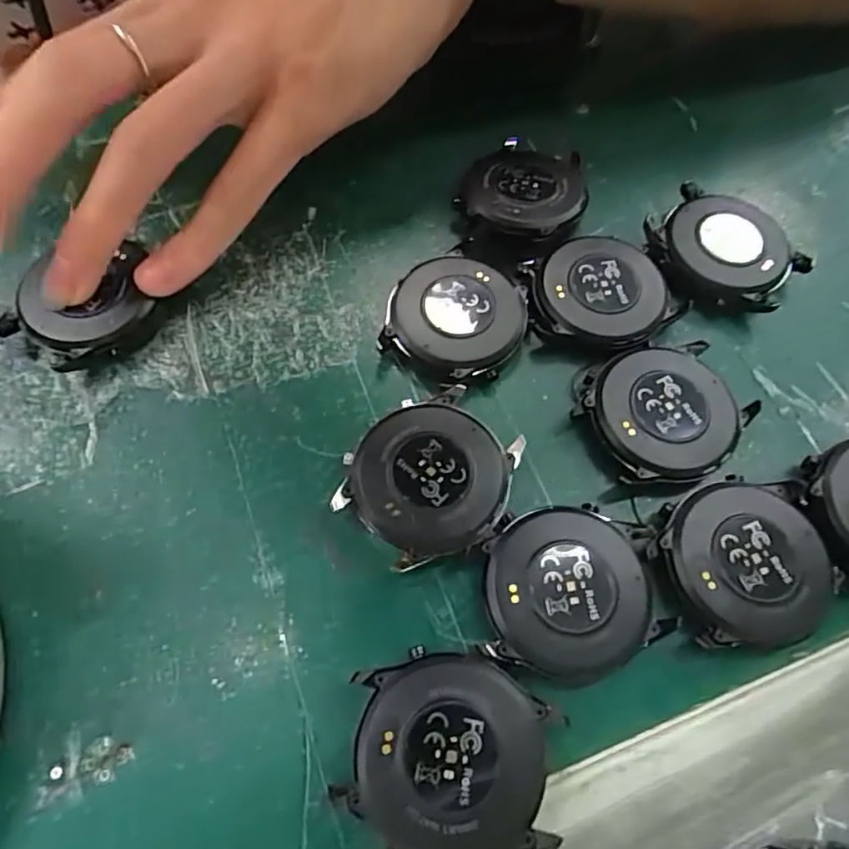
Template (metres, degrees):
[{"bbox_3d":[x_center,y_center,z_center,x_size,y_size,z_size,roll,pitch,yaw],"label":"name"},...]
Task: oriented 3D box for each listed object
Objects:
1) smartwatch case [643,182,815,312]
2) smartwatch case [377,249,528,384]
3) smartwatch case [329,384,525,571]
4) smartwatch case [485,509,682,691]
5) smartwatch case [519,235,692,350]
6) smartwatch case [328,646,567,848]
[{"bbox_3d":[0.108,-0.063,0.213,0.043,0.014,0.051,-37,73,-17],"label":"smartwatch case"},{"bbox_3d":[0.011,-0.035,0.196,0.043,0.012,0.043,33,69,11],"label":"smartwatch case"},{"bbox_3d":[0.002,0.016,0.172,0.044,0.012,0.048,40,70,14],"label":"smartwatch case"},{"bbox_3d":[0.039,0.045,0.159,0.046,0.011,0.045,-8,67,-7],"label":"smartwatch case"},{"bbox_3d":[0.060,-0.044,0.201,0.049,0.012,0.042,-15,68,-9],"label":"smartwatch case"},{"bbox_3d":[0.006,0.080,0.142,0.047,0.013,0.043,10,66,1],"label":"smartwatch case"}]

